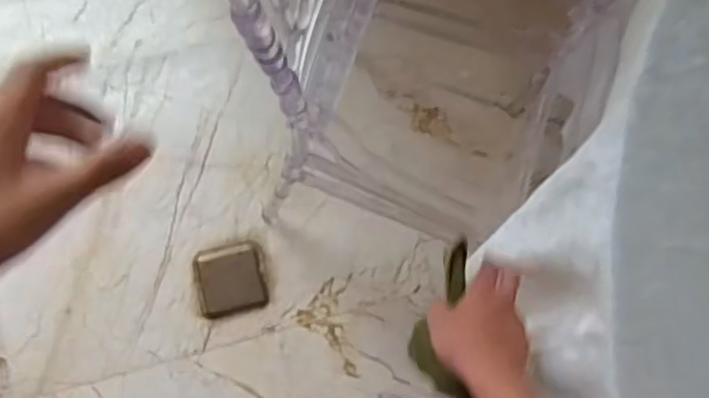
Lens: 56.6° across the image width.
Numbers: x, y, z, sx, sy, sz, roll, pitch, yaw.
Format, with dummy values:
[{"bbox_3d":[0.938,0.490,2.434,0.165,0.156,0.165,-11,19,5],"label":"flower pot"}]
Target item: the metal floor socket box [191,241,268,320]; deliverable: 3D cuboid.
[{"bbox_3d":[-0.241,0.155,1.282,0.129,0.012,0.135,-14,77,-3],"label":"metal floor socket box"}]

